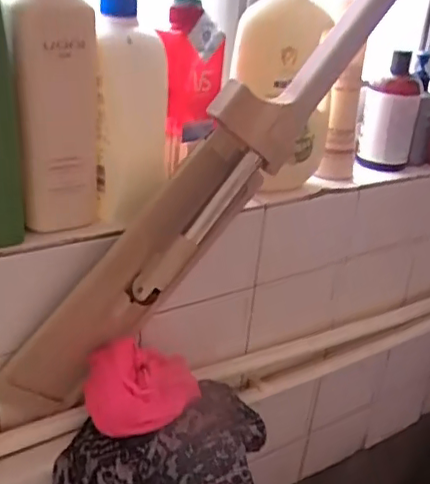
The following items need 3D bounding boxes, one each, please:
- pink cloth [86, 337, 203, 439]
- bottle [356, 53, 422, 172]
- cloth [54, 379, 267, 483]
[{"bbox_3d":[-0.072,0.147,0.586,0.099,0.083,0.071,10,26,8],"label":"pink cloth"},{"bbox_3d":[0.229,-0.167,0.791,0.070,0.140,0.051,15,27,17],"label":"bottle"},{"bbox_3d":[-0.045,0.208,0.593,0.216,0.069,0.124,-8,29,-27],"label":"cloth"}]

